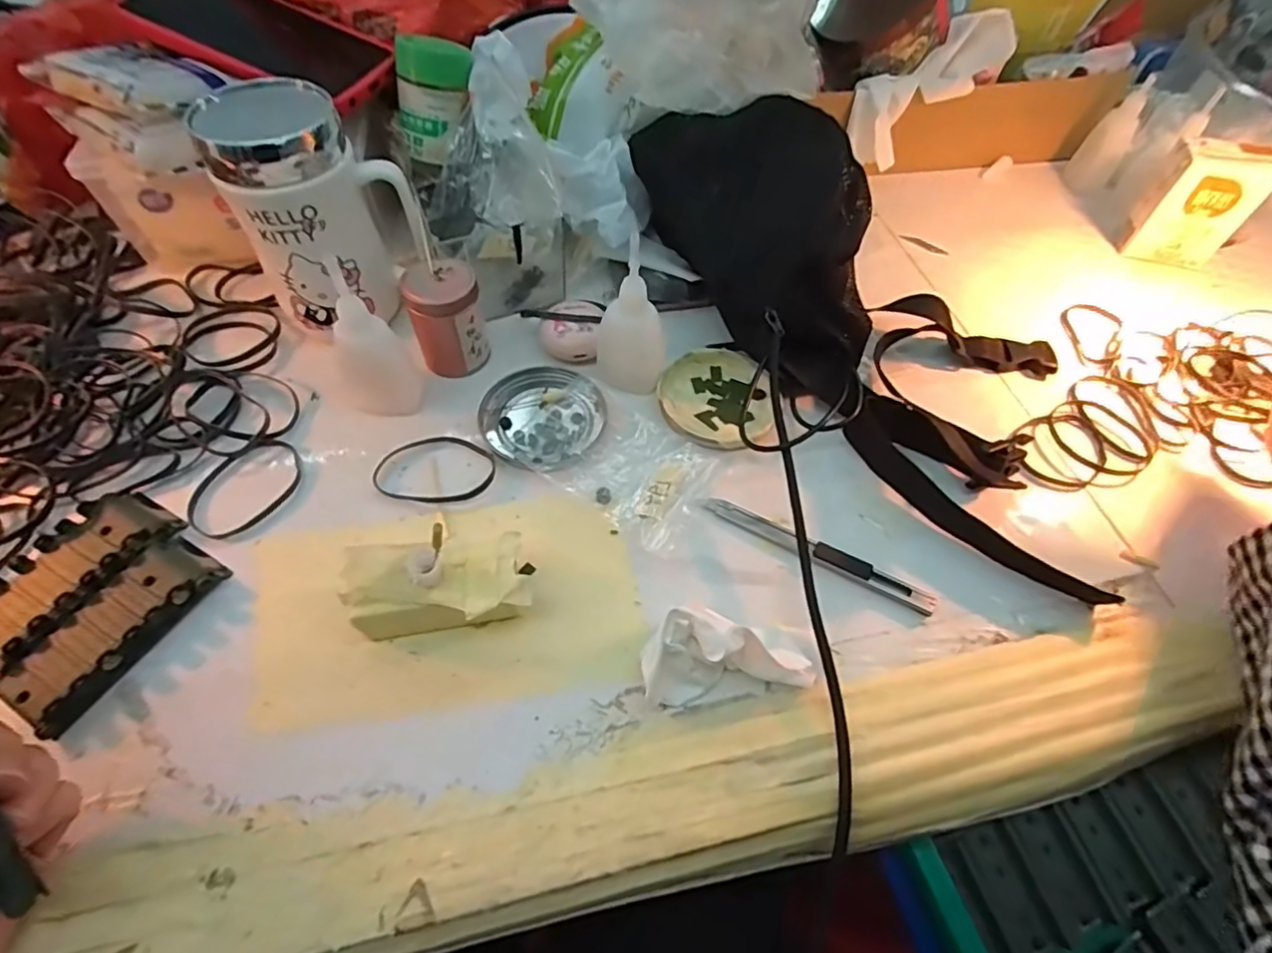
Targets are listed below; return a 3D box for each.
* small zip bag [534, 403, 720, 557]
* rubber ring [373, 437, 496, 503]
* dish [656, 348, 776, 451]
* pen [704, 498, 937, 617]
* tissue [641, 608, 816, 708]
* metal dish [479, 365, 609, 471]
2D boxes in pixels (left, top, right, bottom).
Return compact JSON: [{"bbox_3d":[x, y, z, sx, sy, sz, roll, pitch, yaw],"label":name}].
[{"bbox_3d":[0.003,-0.002,0.365,0.084,0.011,0.073,33,62,19],"label":"small zip bag"},{"bbox_3d":[-0.120,-0.005,0.365,0.070,0.004,0.048,3,57,1],"label":"rubber ring"},{"bbox_3d":[0.053,-0.052,0.400,0.074,0.011,0.076,1,57,0],"label":"dish"},{"bbox_3d":[0.102,0.043,0.342,0.132,0.009,0.013,27,60,16],"label":"pen"},{"bbox_3d":[0.044,0.084,0.291,0.082,0.040,0.033,-7,57,-6],"label":"tissue"},{"bbox_3d":[-0.061,-0.039,0.386,0.079,0.010,0.074,1,57,-1],"label":"metal dish"}]

